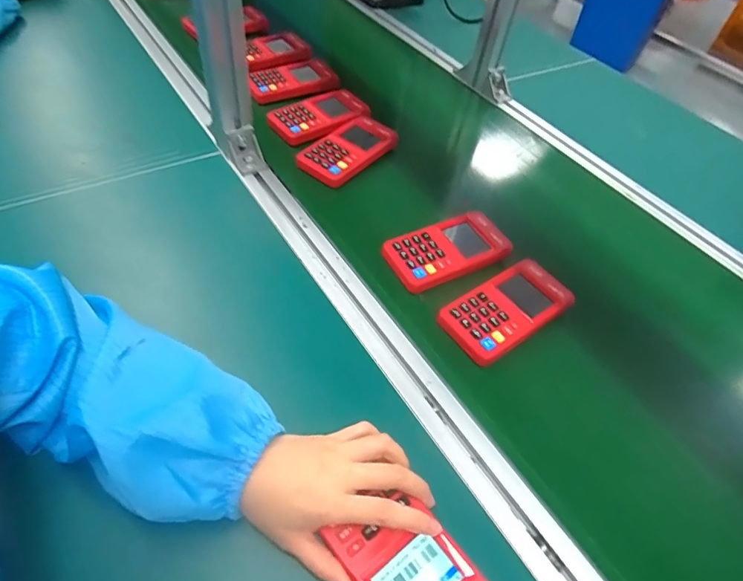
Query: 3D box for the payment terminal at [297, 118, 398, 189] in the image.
[{"bbox_3d":[-0.029,-0.191,0.619,0.077,0.025,0.136,35,55,22],"label":"payment terminal"}]

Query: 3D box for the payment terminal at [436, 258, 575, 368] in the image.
[{"bbox_3d":[0.141,0.019,0.472,0.136,0.020,0.071,-27,57,-25],"label":"payment terminal"}]

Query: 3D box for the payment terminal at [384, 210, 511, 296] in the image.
[{"bbox_3d":[0.085,-0.047,0.513,0.137,0.023,0.071,-20,54,-21],"label":"payment terminal"}]

